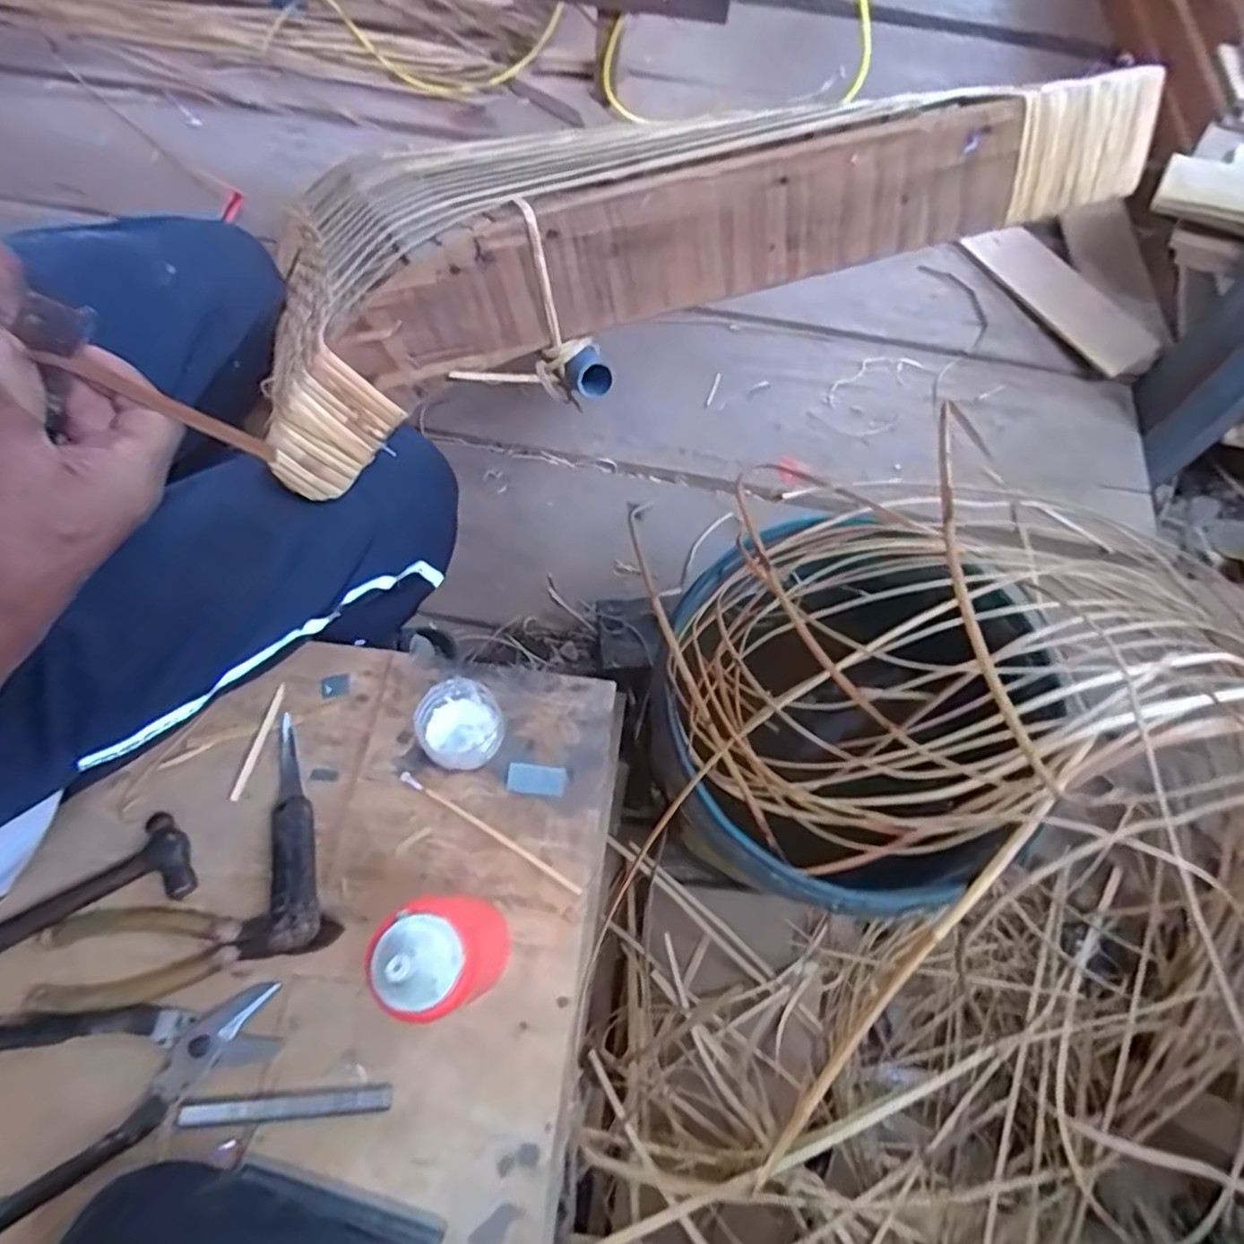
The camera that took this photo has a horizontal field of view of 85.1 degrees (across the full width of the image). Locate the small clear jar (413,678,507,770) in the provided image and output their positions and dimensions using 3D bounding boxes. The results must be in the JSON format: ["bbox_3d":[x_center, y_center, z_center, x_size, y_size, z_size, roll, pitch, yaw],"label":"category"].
[{"bbox_3d":[-0.109,0.070,0.459,0.056,0.036,0.055,1,64,-2],"label":"small clear jar"}]

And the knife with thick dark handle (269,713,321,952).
[{"bbox_3d":[-0.209,0.128,0.428,0.026,0.029,0.145,-15,66,-9],"label":"knife with thick dark handle"}]

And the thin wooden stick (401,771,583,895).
[{"bbox_3d":[-0.088,0.138,0.448,0.142,0.005,0.005,29,67,11],"label":"thin wooden stick"}]

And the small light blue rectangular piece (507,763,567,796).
[{"bbox_3d":[-0.059,0.108,0.464,0.039,0.004,0.018,7,64,1],"label":"small light blue rectangular piece"}]

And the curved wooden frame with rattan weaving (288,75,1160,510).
[{"bbox_3d":[0.071,-0.251,0.428,0.605,0.120,0.087,-22,67,-12],"label":"curved wooden frame with rattan weaving"}]

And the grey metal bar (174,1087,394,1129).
[{"bbox_3d":[-0.184,0.267,0.372,0.110,0.008,0.013,-2,64,-3],"label":"grey metal bar"}]

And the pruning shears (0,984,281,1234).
[{"bbox_3d":[-0.303,0.259,0.357,0.213,0.019,0.099,-14,66,-9],"label":"pruning shears"}]

